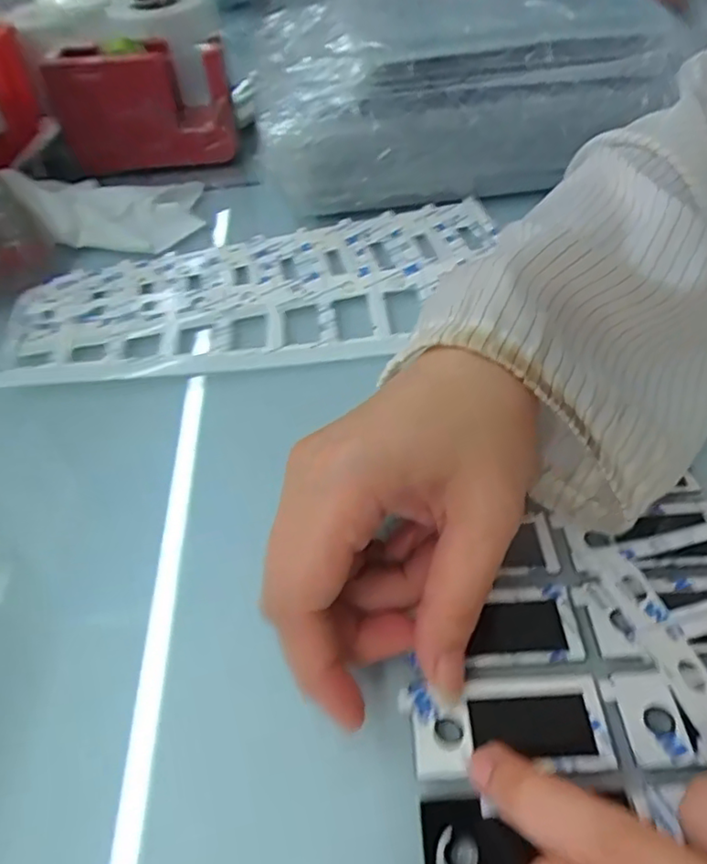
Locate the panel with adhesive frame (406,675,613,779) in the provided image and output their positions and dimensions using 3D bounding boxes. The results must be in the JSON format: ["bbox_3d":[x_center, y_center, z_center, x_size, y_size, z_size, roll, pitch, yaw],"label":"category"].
[{"bbox_3d":[0.048,0.093,0.192,0.060,0.004,0.028,-7,46,-3],"label":"panel with adhesive frame"}]

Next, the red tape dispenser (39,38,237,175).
[{"bbox_3d":[-0.162,-0.252,0.482,0.136,0.083,0.045,-6,46,-1],"label":"red tape dispenser"}]

